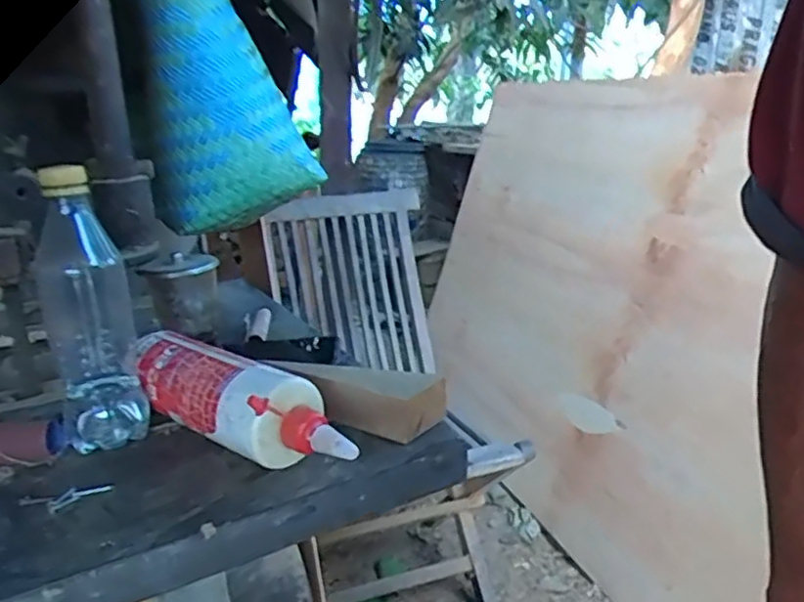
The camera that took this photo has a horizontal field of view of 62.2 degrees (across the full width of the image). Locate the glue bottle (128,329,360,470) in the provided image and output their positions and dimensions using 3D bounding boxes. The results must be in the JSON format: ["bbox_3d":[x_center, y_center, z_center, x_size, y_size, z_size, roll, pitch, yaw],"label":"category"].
[{"bbox_3d":[-0.125,0.073,0.498,0.230,0.053,0.055,16,22,40],"label":"glue bottle"}]

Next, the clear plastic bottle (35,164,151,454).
[{"bbox_3d":[-0.241,0.003,0.514,0.063,0.208,0.076,-7,19,-26],"label":"clear plastic bottle"}]

